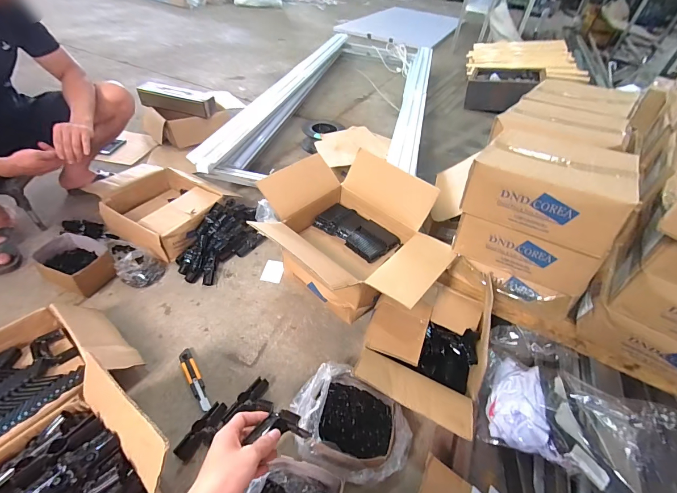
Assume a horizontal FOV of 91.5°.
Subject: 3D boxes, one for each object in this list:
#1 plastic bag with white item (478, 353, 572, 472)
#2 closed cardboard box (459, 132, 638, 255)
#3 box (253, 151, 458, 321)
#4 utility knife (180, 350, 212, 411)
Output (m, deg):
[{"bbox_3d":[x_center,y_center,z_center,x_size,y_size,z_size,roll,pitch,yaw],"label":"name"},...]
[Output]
[{"bbox_3d":[0.449,0.378,0.812,0.153,0.114,0.231,16,44,9],"label":"plastic bag with white item"},{"bbox_3d":[0.513,-0.160,0.806,0.313,0.154,0.285,31,48,23],"label":"closed cardboard box"},{"bbox_3d":[0.034,0.009,1.010,0.524,0.376,0.453,33,49,24],"label":"box"},{"bbox_3d":[-0.382,0.349,0.874,0.036,0.011,0.191,-23,51,-28],"label":"utility knife"}]

